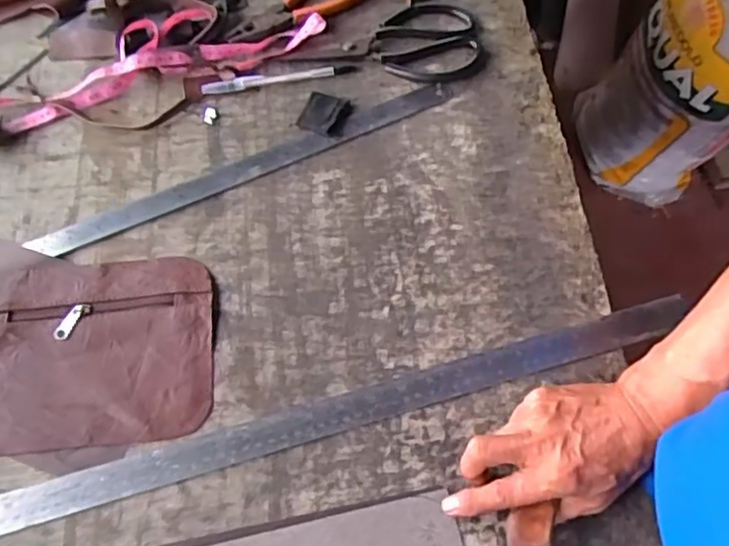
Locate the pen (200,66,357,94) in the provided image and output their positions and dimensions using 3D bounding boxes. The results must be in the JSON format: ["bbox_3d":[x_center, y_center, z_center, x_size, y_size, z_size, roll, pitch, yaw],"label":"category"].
[{"bbox_3d":[-0.085,-0.194,0.646,0.150,0.009,0.014,-9,64,-4],"label":"pen"}]

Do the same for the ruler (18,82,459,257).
[{"bbox_3d":[-0.103,-0.102,0.608,0.404,0.006,0.026,-24,66,-10],"label":"ruler"}]

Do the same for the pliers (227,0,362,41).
[{"bbox_3d":[-0.067,-0.279,0.684,0.160,0.014,0.052,-34,68,-15],"label":"pliers"}]

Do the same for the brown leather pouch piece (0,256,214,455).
[{"bbox_3d":[-0.219,0.060,0.529,0.188,0.008,0.155,-5,64,-1],"label":"brown leather pouch piece"}]

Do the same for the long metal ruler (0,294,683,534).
[{"bbox_3d":[-0.039,0.111,0.504,0.602,0.005,0.031,-15,62,-7],"label":"long metal ruler"}]

